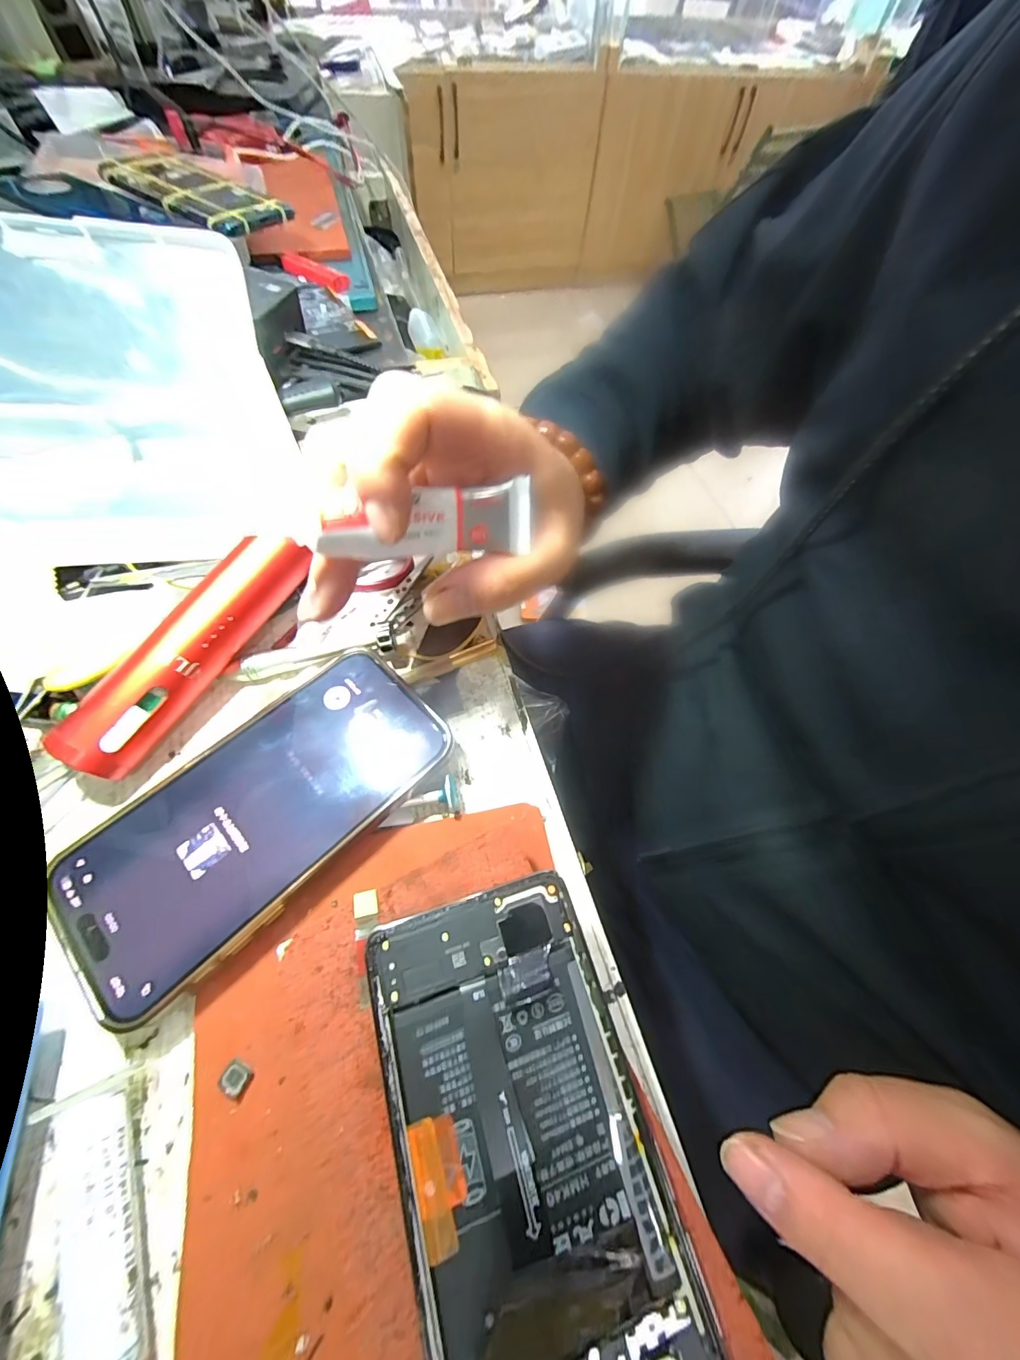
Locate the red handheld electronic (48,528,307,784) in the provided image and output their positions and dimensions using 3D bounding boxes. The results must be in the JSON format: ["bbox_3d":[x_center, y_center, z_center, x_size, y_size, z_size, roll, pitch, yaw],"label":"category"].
[{"bbox_3d":[-0.153,-0.018,0.218,0.029,0.028,0.134,29,64,11],"label":"red handheld electronic"}]

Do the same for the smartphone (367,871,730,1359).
[{"bbox_3d":[0.007,0.149,0.132,0.073,0.010,0.157,-15,64,-11],"label":"smartphone"}]

